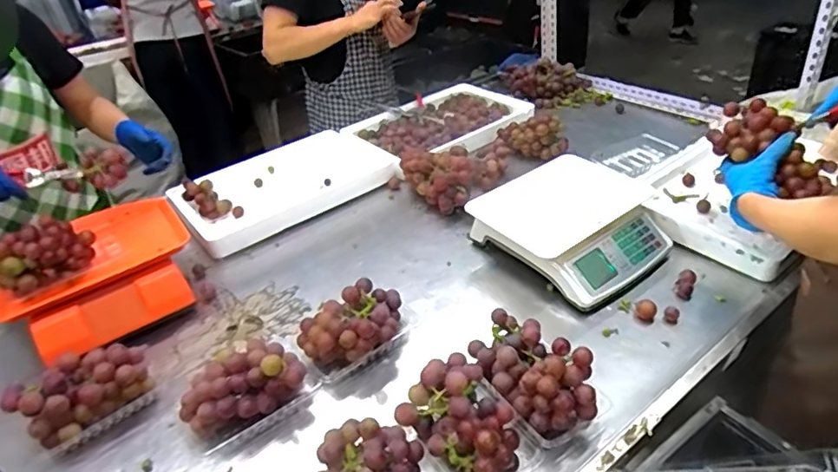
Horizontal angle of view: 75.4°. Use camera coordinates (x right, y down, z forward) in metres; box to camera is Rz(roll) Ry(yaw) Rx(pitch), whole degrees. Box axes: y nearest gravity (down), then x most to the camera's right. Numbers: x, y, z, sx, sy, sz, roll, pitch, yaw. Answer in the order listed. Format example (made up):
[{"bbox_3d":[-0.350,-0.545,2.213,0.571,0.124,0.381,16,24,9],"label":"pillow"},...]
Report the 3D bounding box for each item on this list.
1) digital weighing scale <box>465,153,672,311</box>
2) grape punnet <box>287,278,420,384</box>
[{"bbox_3d":[0.287,-0.019,0.962,0.303,0.111,0.265,-25,38,-26],"label":"digital weighing scale"},{"bbox_3d":[-0.086,0.136,0.815,0.183,0.100,0.098,-25,38,-25],"label":"grape punnet"}]

